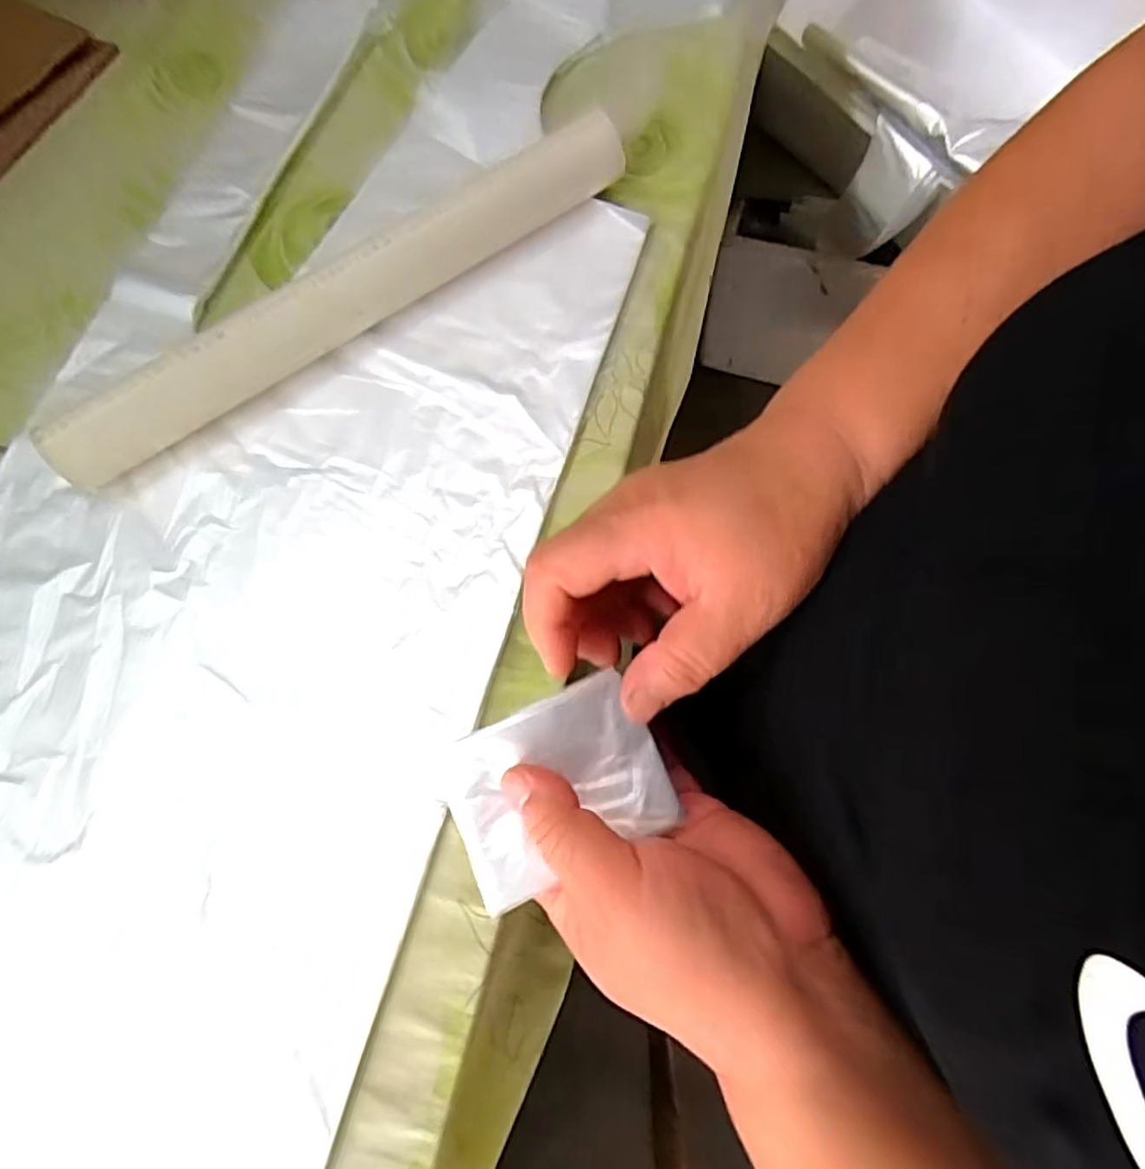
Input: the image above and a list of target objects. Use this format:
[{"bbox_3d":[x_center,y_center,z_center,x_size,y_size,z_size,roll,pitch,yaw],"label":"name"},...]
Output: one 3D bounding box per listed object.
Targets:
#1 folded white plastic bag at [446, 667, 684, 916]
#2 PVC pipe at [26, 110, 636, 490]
[{"bbox_3d":[-0.005,0.077,0.260,0.083,0.010,0.063,-22,85,-17],"label":"folded white plastic bag"},{"bbox_3d":[-0.122,-0.160,0.368,0.351,0.043,0.029,-35,74,-9],"label":"PVC pipe"}]

